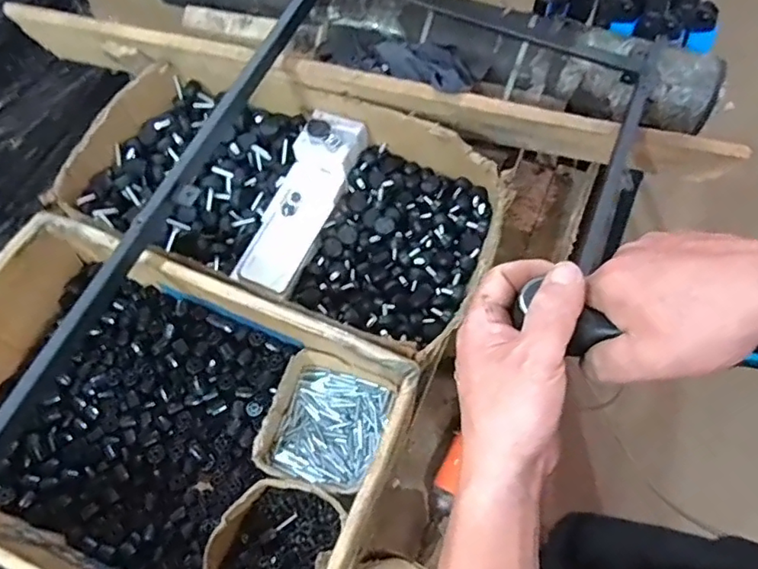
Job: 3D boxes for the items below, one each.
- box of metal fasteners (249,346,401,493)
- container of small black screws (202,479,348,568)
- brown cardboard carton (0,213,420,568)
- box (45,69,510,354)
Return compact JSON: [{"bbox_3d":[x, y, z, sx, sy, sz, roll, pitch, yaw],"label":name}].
[{"bbox_3d":[-0.068,0.176,0.731,0.138,0.064,0.161,20,67,9],"label":"box of metal fasteners"},{"bbox_3d":[-0.128,0.308,0.675,0.114,0.072,0.158,22,67,10],"label":"container of small black screws"},{"bbox_3d":[-0.254,0.165,0.685,0.521,0.163,0.345,21,67,10],"label":"brown cardboard carton"},{"bbox_3d":[-0.131,-0.121,0.823,0.594,0.117,0.331,15,66,7],"label":"box"}]

